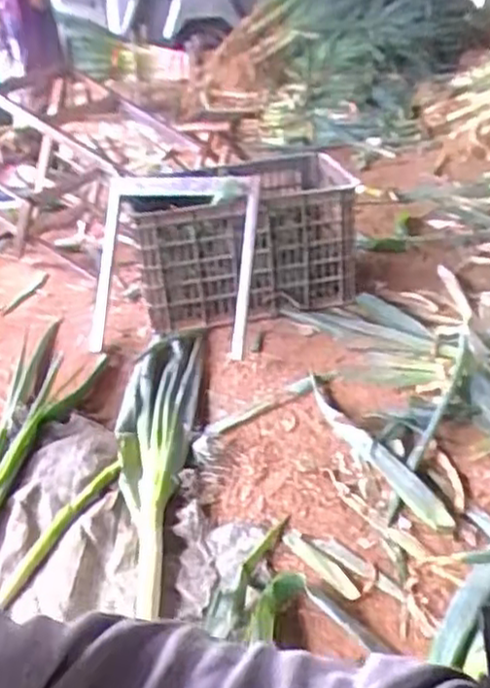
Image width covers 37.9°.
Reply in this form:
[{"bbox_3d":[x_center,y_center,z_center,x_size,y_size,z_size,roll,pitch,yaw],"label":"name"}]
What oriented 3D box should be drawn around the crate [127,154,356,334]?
[{"bbox_3d":[-0.012,-0.261,1.706,0.510,0.289,0.373,-10,29,-13],"label":"crate"}]

